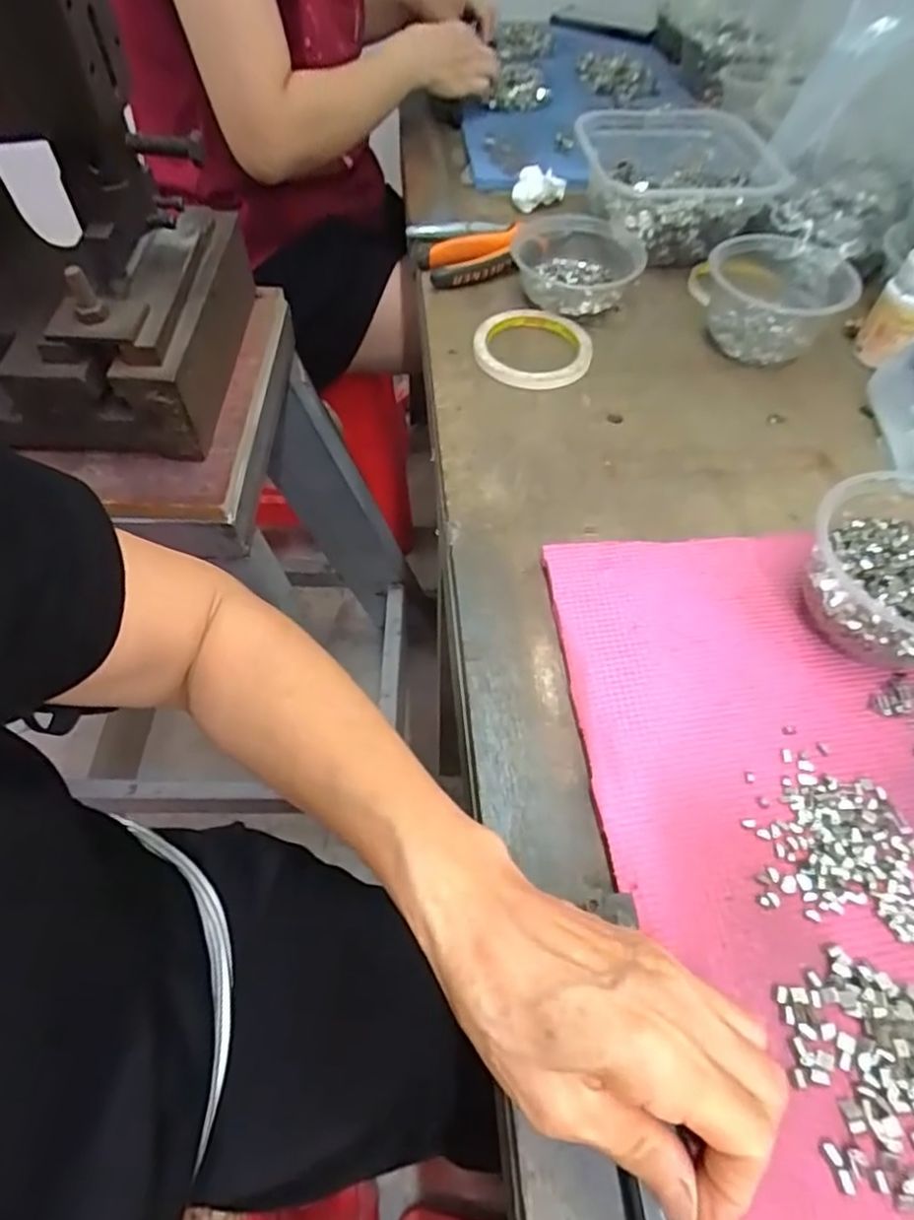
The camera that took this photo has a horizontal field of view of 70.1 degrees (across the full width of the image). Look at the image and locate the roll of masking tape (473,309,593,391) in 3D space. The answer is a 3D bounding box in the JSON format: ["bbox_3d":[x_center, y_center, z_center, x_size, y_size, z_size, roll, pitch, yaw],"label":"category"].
[{"bbox_3d":[0.065,-0.223,0.555,0.097,0.016,0.097,0,55,0],"label":"roll of masking tape"}]

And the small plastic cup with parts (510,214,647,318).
[{"bbox_3d":[0.107,-0.311,0.592,0.116,0.039,0.109,1,56,-2],"label":"small plastic cup with parts"}]

